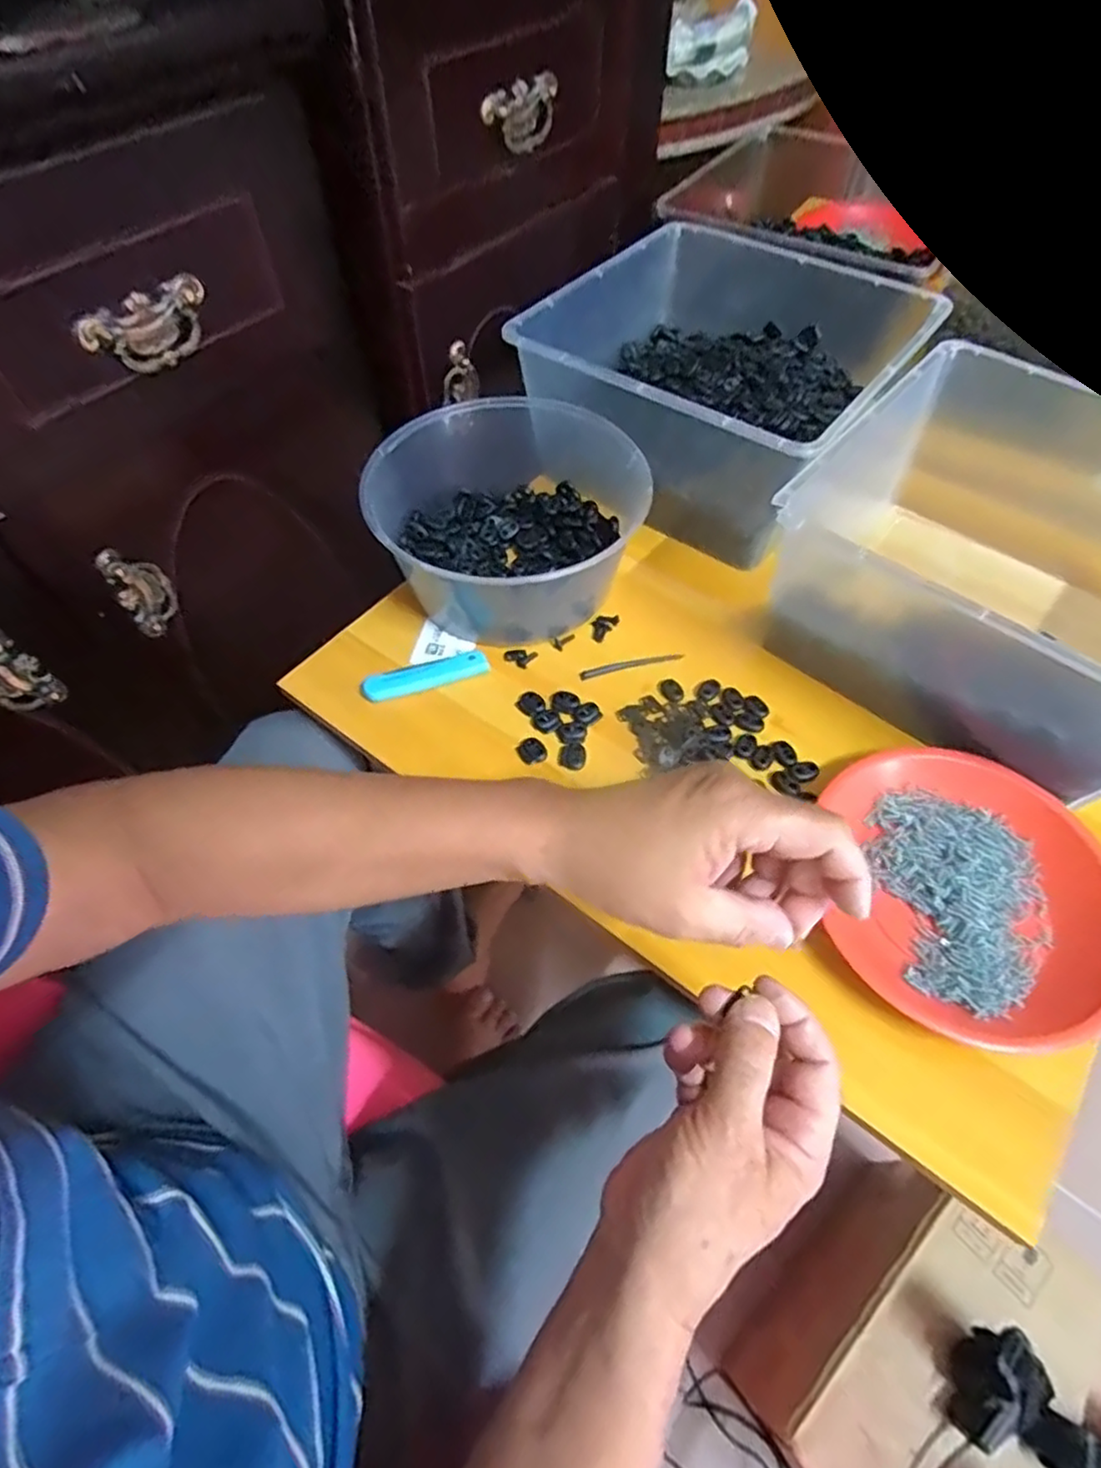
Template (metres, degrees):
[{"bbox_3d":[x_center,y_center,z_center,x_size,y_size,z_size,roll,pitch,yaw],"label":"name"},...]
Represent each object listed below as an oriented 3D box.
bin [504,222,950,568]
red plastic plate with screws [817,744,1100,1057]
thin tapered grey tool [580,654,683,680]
[{"bbox_3d":[0.174,-0.353,0.652,0.289,0.122,0.352,31,62,18],"label":"bin"},{"bbox_3d":[0.268,0.101,0.431,0.167,0.032,0.186,9,57,5],"label":"red plastic plate with screws"},{"bbox_3d":[0.067,-0.057,0.552,0.088,0.005,0.011,-12,58,-8],"label":"thin tapered grey tool"}]

